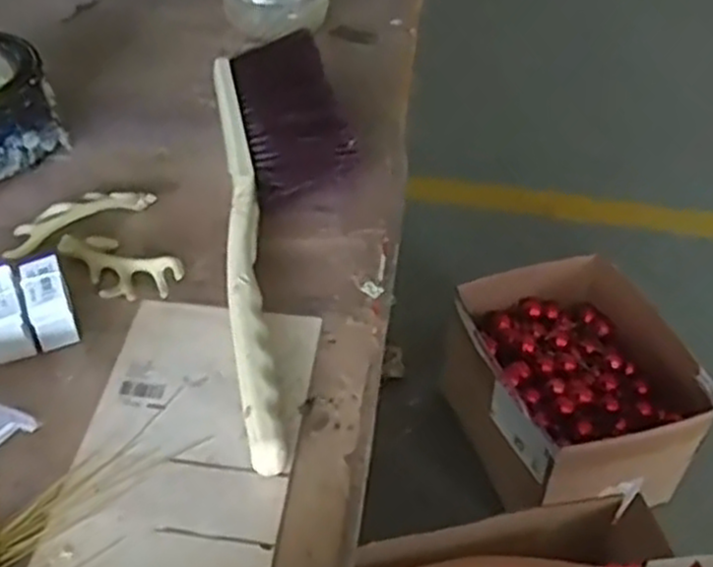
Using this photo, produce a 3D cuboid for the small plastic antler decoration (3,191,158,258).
[{"bbox_3d":[-0.187,-0.047,0.533,0.101,0.024,0.018,-23,50,-24],"label":"small plastic antler decoration"}]

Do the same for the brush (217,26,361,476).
[{"bbox_3d":[-0.042,-0.053,0.534,0.093,0.043,0.401,-4,45,-8],"label":"brush"}]

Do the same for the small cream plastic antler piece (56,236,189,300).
[{"bbox_3d":[-0.151,-0.011,0.497,0.092,0.025,0.039,30,50,24],"label":"small cream plastic antler piece"}]

